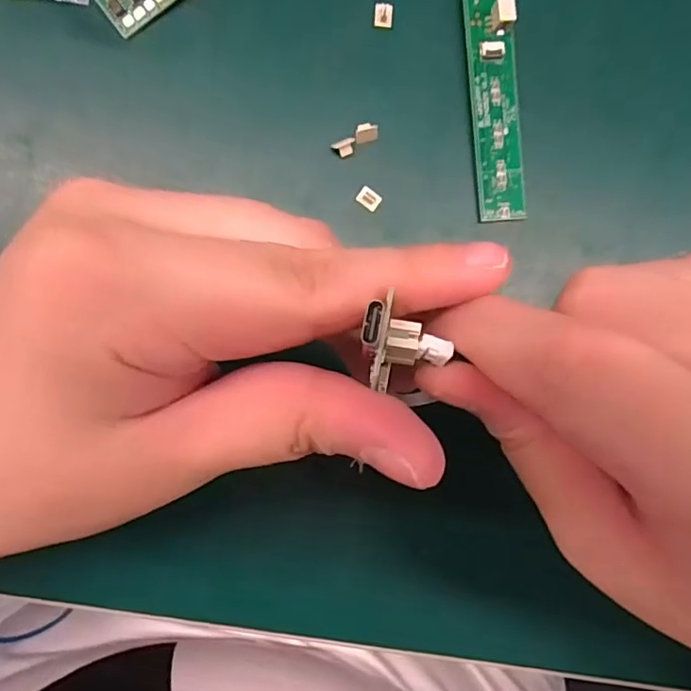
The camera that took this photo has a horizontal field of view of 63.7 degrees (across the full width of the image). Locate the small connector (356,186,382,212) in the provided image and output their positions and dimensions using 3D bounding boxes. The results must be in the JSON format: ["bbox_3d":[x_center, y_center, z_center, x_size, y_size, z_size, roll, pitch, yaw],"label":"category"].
[{"bbox_3d":[0.009,-0.053,0.201,0.008,0.004,0.007,36,85,-4],"label":"small connector"}]

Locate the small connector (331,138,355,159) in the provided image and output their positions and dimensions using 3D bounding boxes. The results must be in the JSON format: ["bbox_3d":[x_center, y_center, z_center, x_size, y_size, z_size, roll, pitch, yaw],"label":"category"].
[{"bbox_3d":[0.000,-0.071,0.200,0.008,0.004,0.006,-17,90,-6],"label":"small connector"}]

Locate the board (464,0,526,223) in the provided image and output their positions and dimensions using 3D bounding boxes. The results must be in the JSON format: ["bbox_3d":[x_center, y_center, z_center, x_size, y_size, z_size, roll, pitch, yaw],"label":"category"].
[{"bbox_3d":[0.055,-0.088,0.203,0.018,0.005,0.084,-5,89,-6],"label":"board"}]

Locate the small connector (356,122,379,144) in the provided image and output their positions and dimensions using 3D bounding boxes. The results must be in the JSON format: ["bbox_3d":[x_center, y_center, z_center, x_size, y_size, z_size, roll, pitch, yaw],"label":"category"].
[{"bbox_3d":[0.007,-0.077,0.201,0.009,0.004,0.007,-18,90,-6],"label":"small connector"}]

